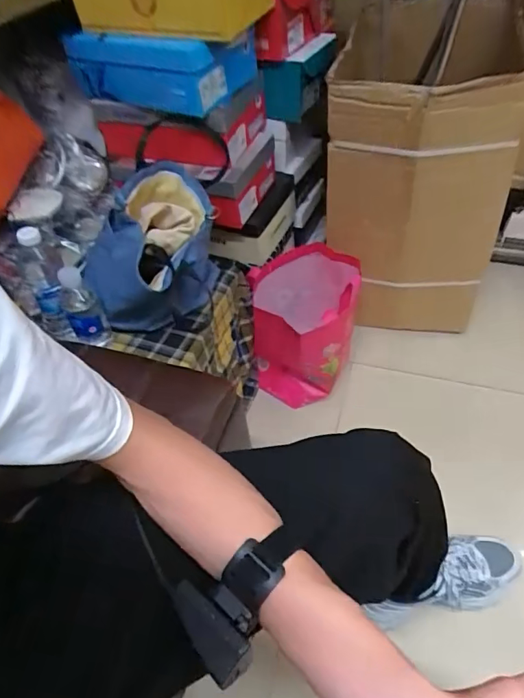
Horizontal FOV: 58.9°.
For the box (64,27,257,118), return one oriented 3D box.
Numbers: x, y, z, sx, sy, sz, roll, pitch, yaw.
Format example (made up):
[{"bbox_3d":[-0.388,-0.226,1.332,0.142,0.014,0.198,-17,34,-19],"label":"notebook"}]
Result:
[{"bbox_3d":[-0.192,-0.578,0.932,0.354,0.125,0.180,24,54,24],"label":"box"}]

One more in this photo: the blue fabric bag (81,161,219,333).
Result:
[{"bbox_3d":[-0.204,-0.190,0.867,0.218,0.170,0.346,-8,48,-2],"label":"blue fabric bag"}]

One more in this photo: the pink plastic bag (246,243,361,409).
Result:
[{"bbox_3d":[0.092,-0.040,1.070,0.222,0.326,0.192,8,49,13],"label":"pink plastic bag"}]

